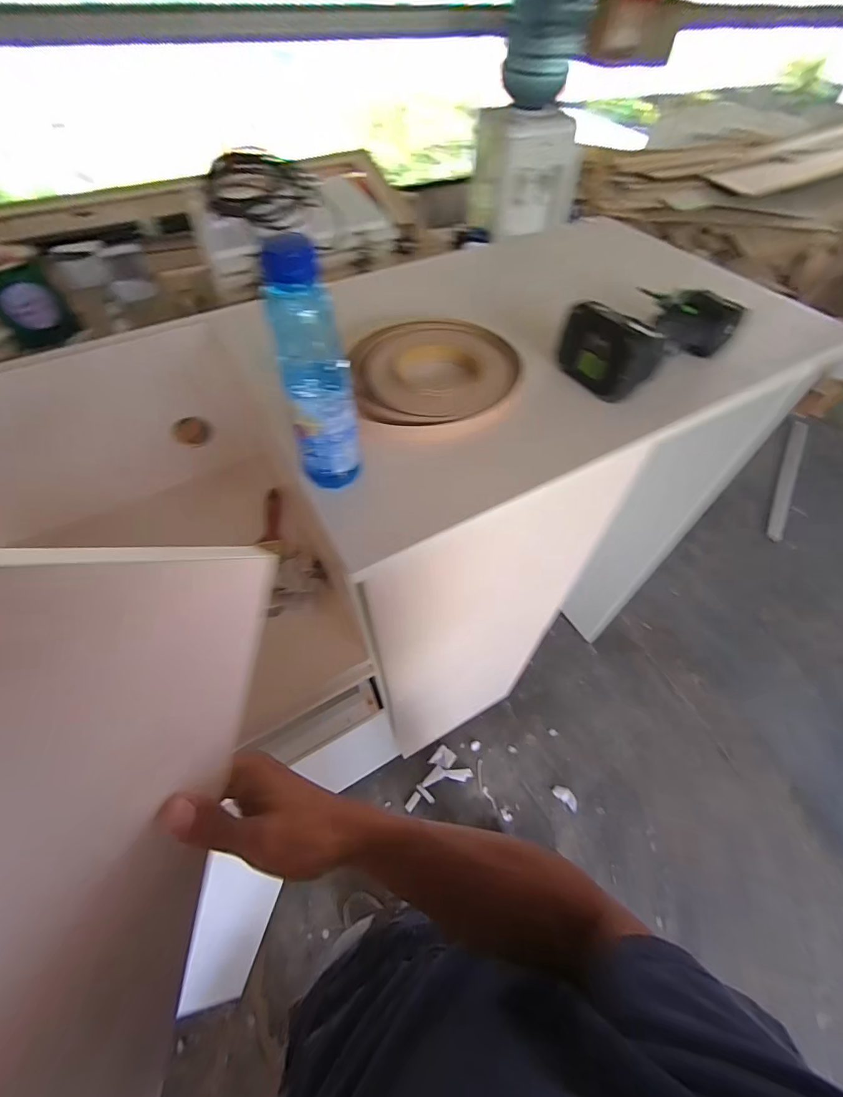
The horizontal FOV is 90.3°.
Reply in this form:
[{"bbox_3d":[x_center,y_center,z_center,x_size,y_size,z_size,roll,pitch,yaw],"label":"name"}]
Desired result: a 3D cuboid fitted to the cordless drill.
[{"bbox_3d":[0.291,-0.285,0.540,0.216,0.080,0.143,-32,62,-20],"label":"cordless drill"}]

